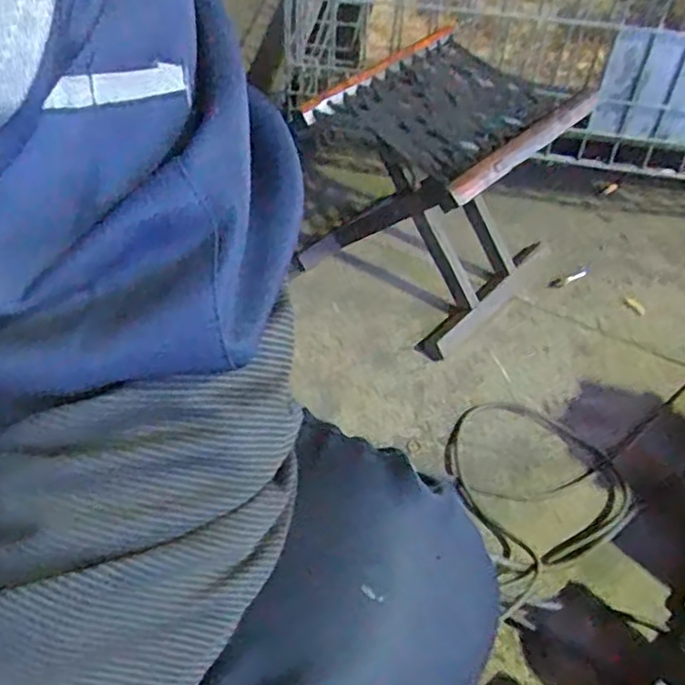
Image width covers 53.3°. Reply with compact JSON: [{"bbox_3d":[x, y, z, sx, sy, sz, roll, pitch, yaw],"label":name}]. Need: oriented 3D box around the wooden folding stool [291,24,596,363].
[{"bbox_3d":[0.138,-0.203,0.956,0.258,0.307,0.301,32,55,21],"label":"wooden folding stool"}]

